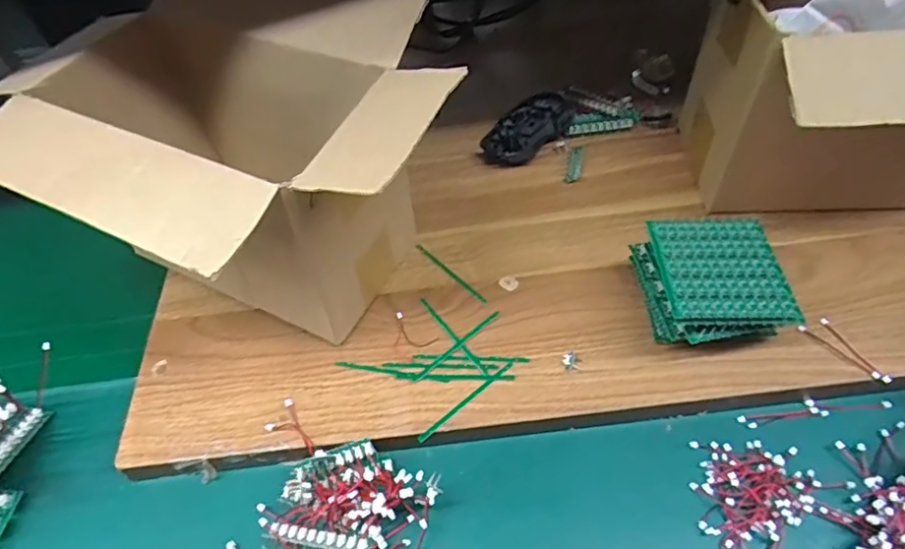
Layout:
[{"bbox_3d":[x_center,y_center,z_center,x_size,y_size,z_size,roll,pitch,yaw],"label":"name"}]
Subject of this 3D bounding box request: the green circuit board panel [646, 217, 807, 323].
[{"bbox_3d":[0.189,-0.004,0.403,0.083,0.012,0.090,-2,52,2],"label":"green circuit board panel"}]

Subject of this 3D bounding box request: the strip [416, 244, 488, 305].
[{"bbox_3d":[-0.001,-0.001,0.492,0.004,0.006,0.087,-39,63,-19],"label":"strip"}]

